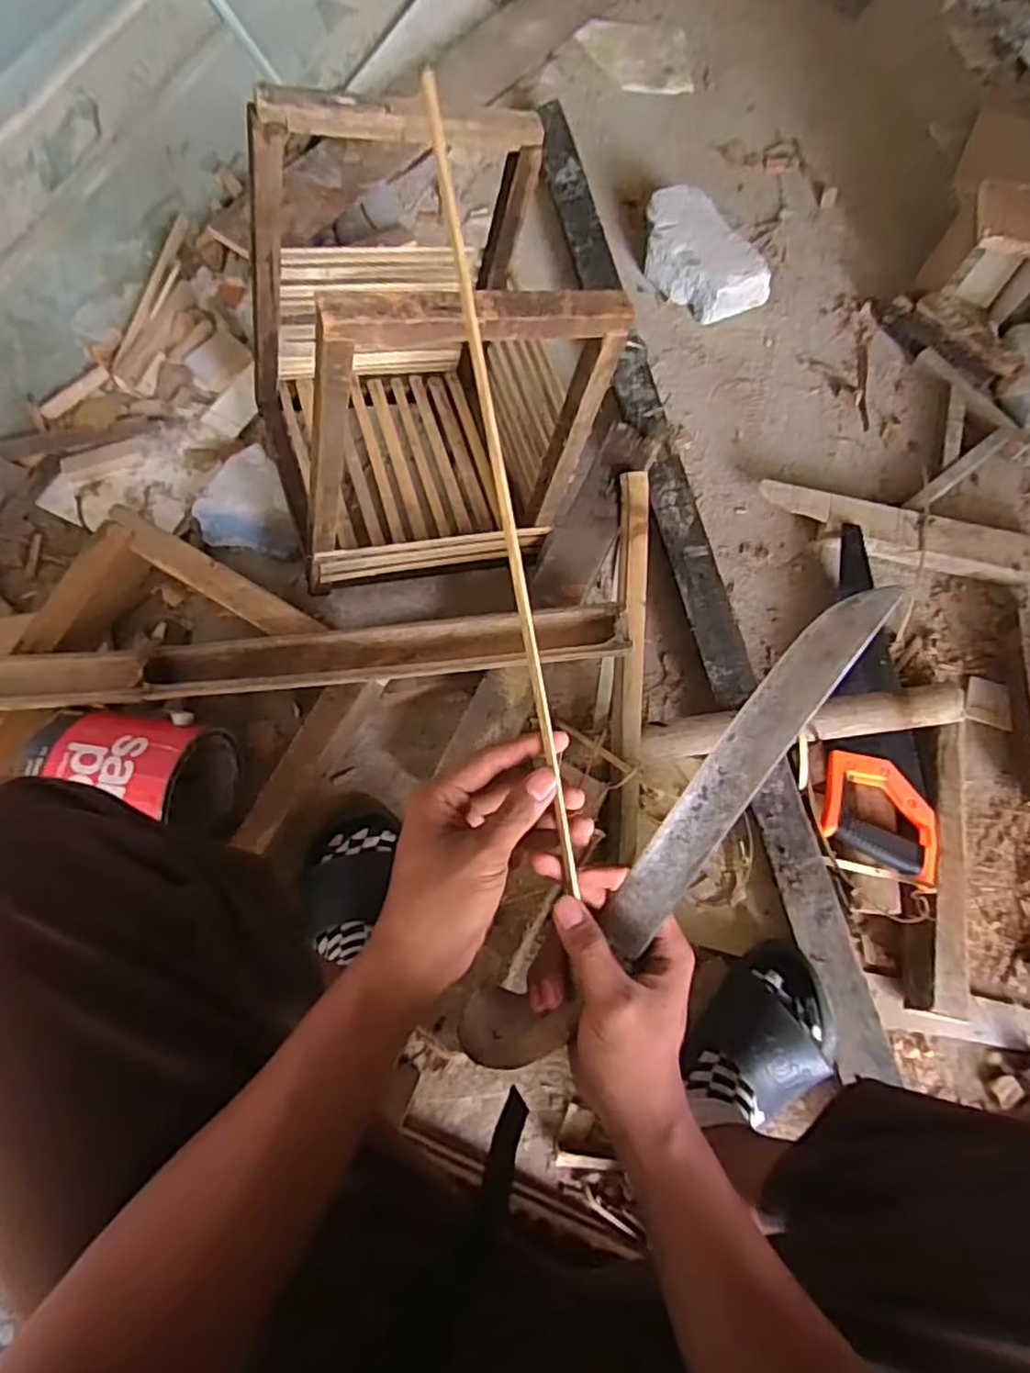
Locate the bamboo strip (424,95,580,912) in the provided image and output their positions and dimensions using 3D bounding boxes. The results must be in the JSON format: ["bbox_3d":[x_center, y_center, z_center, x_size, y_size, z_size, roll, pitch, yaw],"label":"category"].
[{"bbox_3d":[-0.005,-0.102,0.368,0.008,0.008,0.430,-11,94,-3],"label":"bamboo strip"}]

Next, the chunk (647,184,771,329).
[{"bbox_3d":[0.272,-0.641,1.020,0.122,0.074,0.209,-32,76,-9],"label":"chunk"}]

